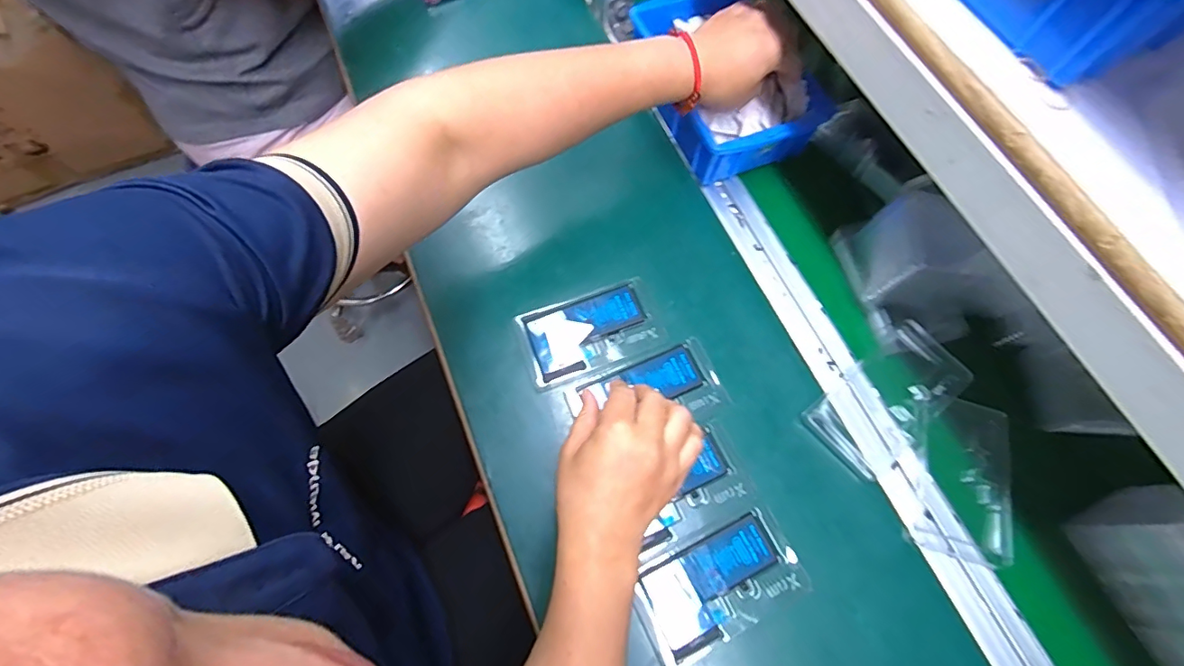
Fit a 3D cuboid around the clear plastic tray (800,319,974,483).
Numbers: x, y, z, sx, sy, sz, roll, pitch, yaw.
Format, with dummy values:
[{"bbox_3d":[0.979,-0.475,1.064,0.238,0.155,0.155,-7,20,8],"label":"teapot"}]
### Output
[{"bbox_3d":[0.254,0.056,0.428,0.139,0.024,0.072,-37,74,-13],"label":"clear plastic tray"}]

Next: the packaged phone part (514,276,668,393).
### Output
[{"bbox_3d":[-0.001,-0.001,0.457,0.124,0.004,0.073,-20,70,-8],"label":"packaged phone part"}]

